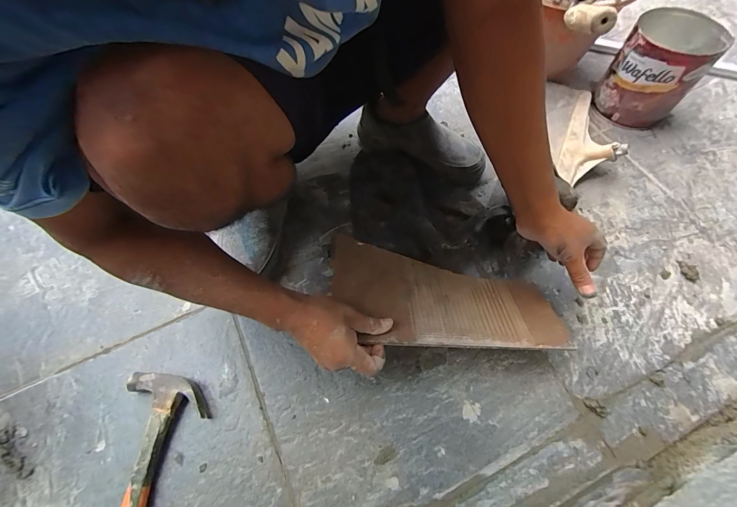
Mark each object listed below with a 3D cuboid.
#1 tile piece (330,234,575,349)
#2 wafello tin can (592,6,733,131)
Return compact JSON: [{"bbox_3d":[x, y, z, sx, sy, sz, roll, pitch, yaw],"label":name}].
[{"bbox_3d":[0.106,0.048,0.504,0.318,0.013,0.202,3,41,-5],"label":"tile piece"},{"bbox_3d":[0.561,-0.355,0.669,0.132,0.167,0.140,-1,62,2],"label":"wafello tin can"}]

